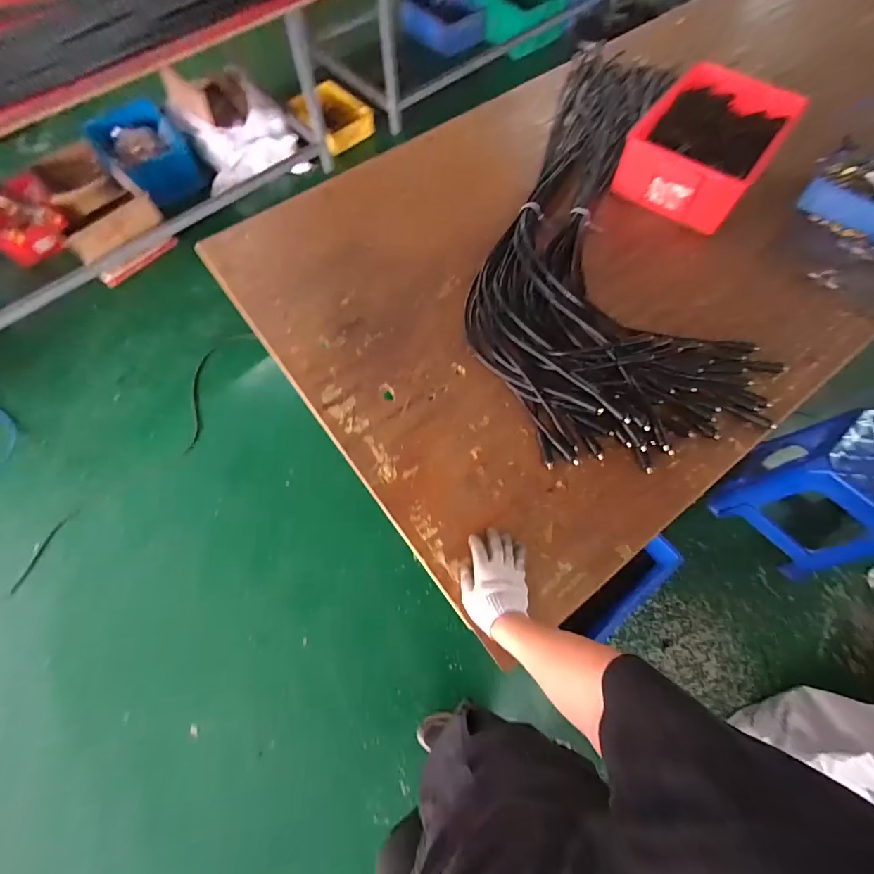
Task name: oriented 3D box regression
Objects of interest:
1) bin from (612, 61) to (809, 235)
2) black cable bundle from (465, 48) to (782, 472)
[{"bbox_3d":[0.706,-0.779,1.097,0.309,0.141,0.439,35,71,15],"label":"bin"},{"bbox_3d":[0.432,-0.559,1.075,0.632,0.065,1.332,6,67,4],"label":"black cable bundle"}]

